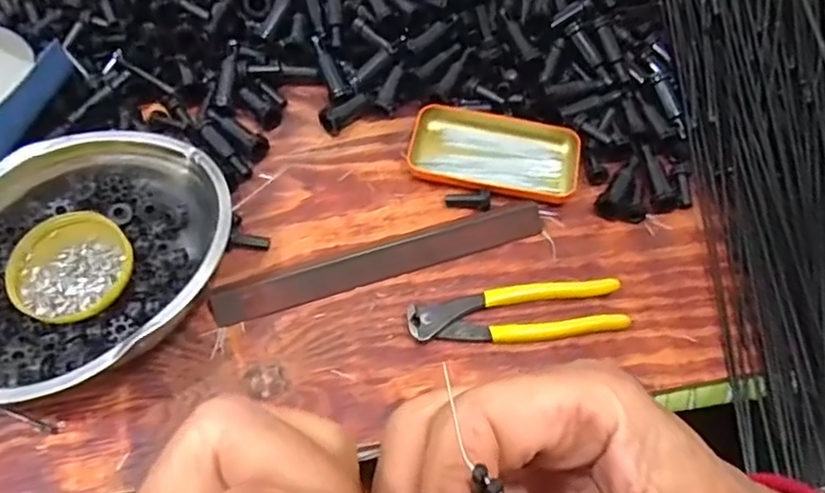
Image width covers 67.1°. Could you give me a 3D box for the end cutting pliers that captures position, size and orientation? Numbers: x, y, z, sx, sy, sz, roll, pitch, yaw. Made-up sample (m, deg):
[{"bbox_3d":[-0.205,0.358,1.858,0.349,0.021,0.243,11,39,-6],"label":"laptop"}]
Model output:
[{"bbox_3d":[0.078,0.049,0.469,0.160,0.018,0.044,-5,60,-3],"label":"end cutting pliers"}]

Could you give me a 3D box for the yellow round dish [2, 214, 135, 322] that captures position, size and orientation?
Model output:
[{"bbox_3d":[-0.249,0.013,0.454,0.083,0.022,0.083,0,60,0],"label":"yellow round dish"}]

